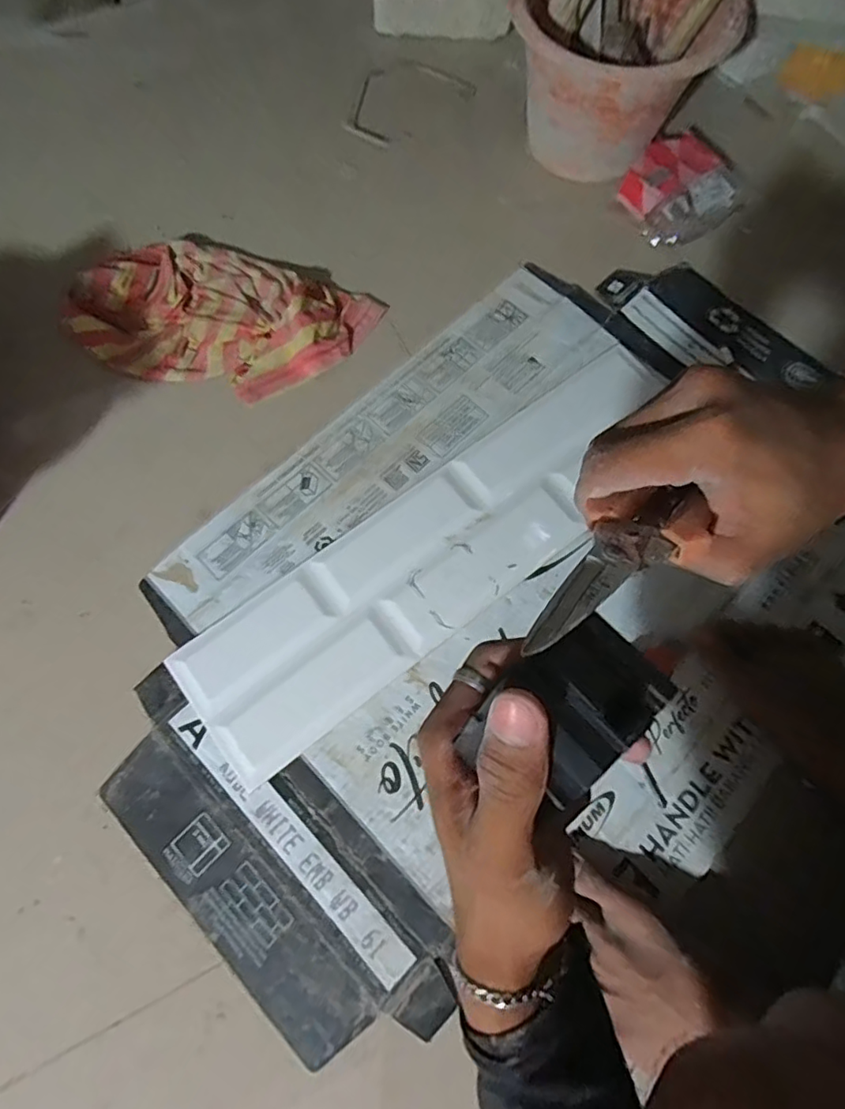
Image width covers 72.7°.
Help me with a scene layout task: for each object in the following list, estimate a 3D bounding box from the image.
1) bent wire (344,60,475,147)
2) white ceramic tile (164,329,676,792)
[{"bbox_3d":[-0.032,-0.609,0.762,0.177,0.012,0.122,-37,77,-12],"label":"bent wire"},{"bbox_3d":[0.030,-0.018,0.585,0.589,0.009,0.149,-38,77,-12],"label":"white ceramic tile"}]

